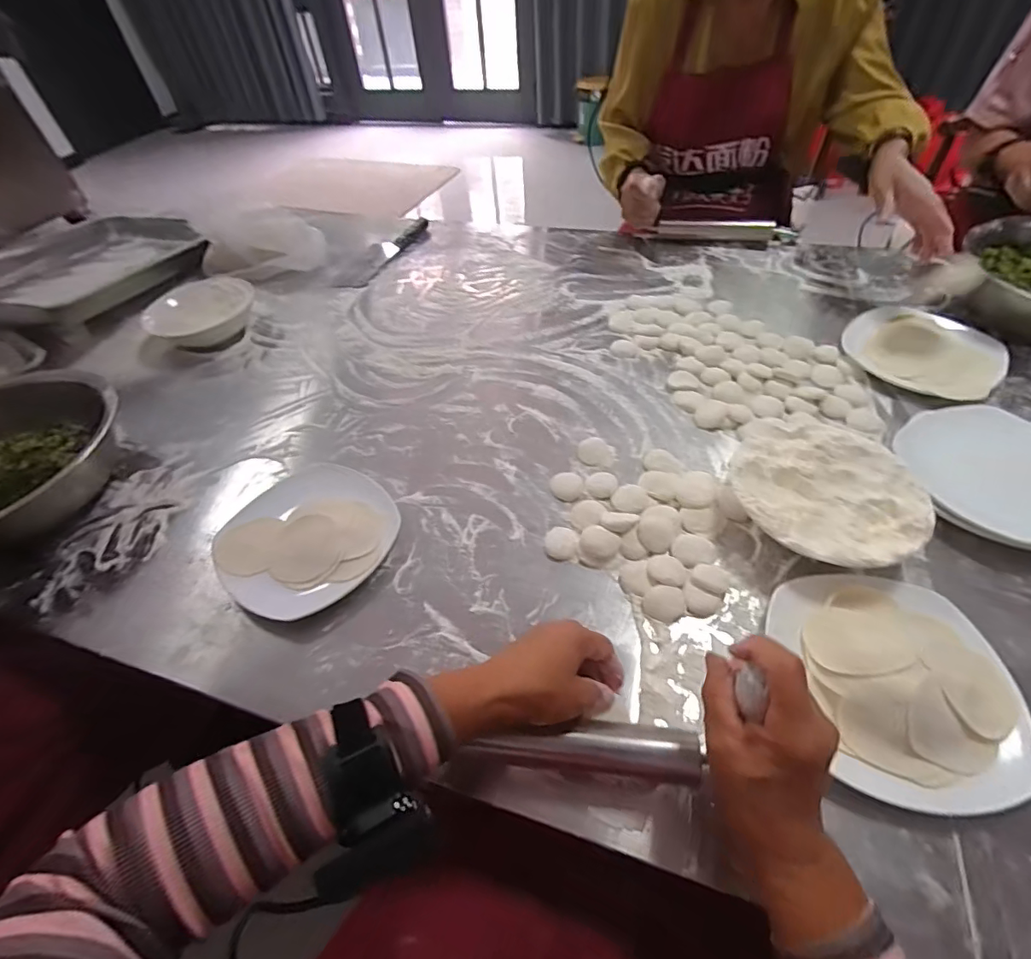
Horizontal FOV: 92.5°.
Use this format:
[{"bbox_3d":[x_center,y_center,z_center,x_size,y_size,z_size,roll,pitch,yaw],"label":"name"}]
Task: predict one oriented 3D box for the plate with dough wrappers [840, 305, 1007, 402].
[{"bbox_3d":[0.550,-0.176,0.666,0.186,0.019,0.181,-35,56,-21],"label":"plate with dough wrappers"}]

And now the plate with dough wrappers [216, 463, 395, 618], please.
[{"bbox_3d":[-0.236,0.058,0.544,0.194,0.024,0.172,24,57,23],"label":"plate with dough wrappers"}]

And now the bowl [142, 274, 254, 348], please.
[{"bbox_3d":[-0.534,-0.288,0.843,0.167,0.051,0.170,-3,51,3],"label":"bowl"}]

